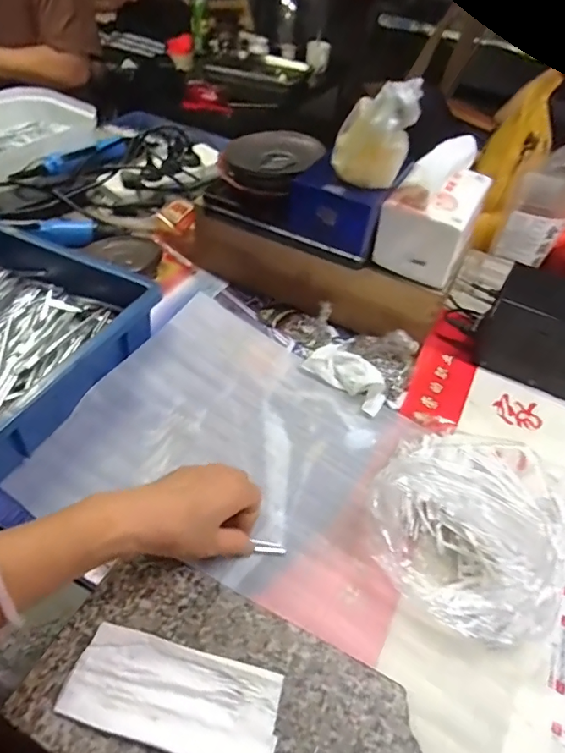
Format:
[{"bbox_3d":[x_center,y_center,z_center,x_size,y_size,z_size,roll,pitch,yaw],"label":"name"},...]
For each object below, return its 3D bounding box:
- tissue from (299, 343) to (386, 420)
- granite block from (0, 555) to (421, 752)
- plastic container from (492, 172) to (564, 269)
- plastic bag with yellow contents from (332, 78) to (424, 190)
[{"bbox_3d":[0.075,-0.003,0.546,0.096,0.038,0.042,32,50,23],"label":"tissue"},{"bbox_3d":[-0.038,0.224,0.322,0.240,0.034,0.130,22,47,14],"label":"granite block"},{"bbox_3d":[0.393,-0.236,0.748,0.089,0.122,0.062,27,48,19],"label":"plastic container"},{"bbox_3d":[0.089,-0.235,0.470,0.072,0.089,0.048,12,47,4],"label":"plastic bag with yellow contents"}]

